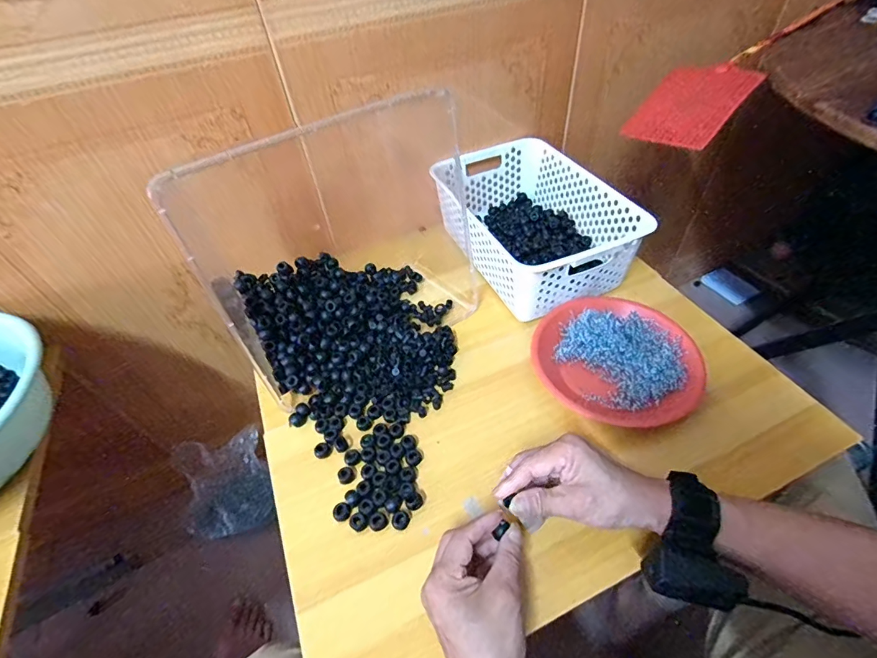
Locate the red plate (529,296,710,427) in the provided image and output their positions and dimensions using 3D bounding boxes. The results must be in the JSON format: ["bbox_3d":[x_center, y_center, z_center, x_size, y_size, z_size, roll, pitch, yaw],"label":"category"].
[{"bbox_3d":[0.217,0.035,0.526,0.186,0.029,0.182,-3,48,3],"label":"red plate"}]

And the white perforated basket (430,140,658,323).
[{"bbox_3d":[0.140,-0.169,0.657,0.201,0.096,0.307,-19,49,-12],"label":"white perforated basket"}]

